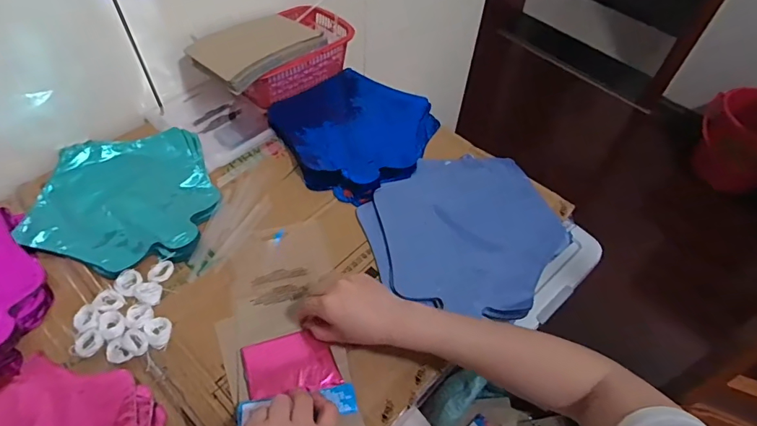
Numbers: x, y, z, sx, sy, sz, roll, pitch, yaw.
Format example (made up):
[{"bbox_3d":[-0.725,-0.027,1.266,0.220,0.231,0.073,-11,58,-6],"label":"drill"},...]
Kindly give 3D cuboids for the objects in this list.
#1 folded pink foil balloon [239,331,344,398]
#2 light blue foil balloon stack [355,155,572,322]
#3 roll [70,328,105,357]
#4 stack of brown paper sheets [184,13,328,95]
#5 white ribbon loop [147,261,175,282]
[{"bbox_3d":[-0.092,0.159,0.473,0.090,0.009,0.069,-15,55,-14],"label":"folded pink foil balloon"},{"bbox_3d":[0.114,0.016,0.596,0.233,0.017,0.256,31,57,19],"label":"light blue foil balloon stack"},{"bbox_3d":[-0.304,0.137,0.474,0.029,0.004,0.029,2,52,-2],"label":"roll"},{"bbox_3d":[-0.186,-0.264,0.702,0.140,0.032,0.194,39,62,24],"label":"stack of brown paper sheets"},{"bbox_3d":[-0.254,0.069,0.528,0.025,0.004,0.029,24,55,15],"label":"white ribbon loop"}]

